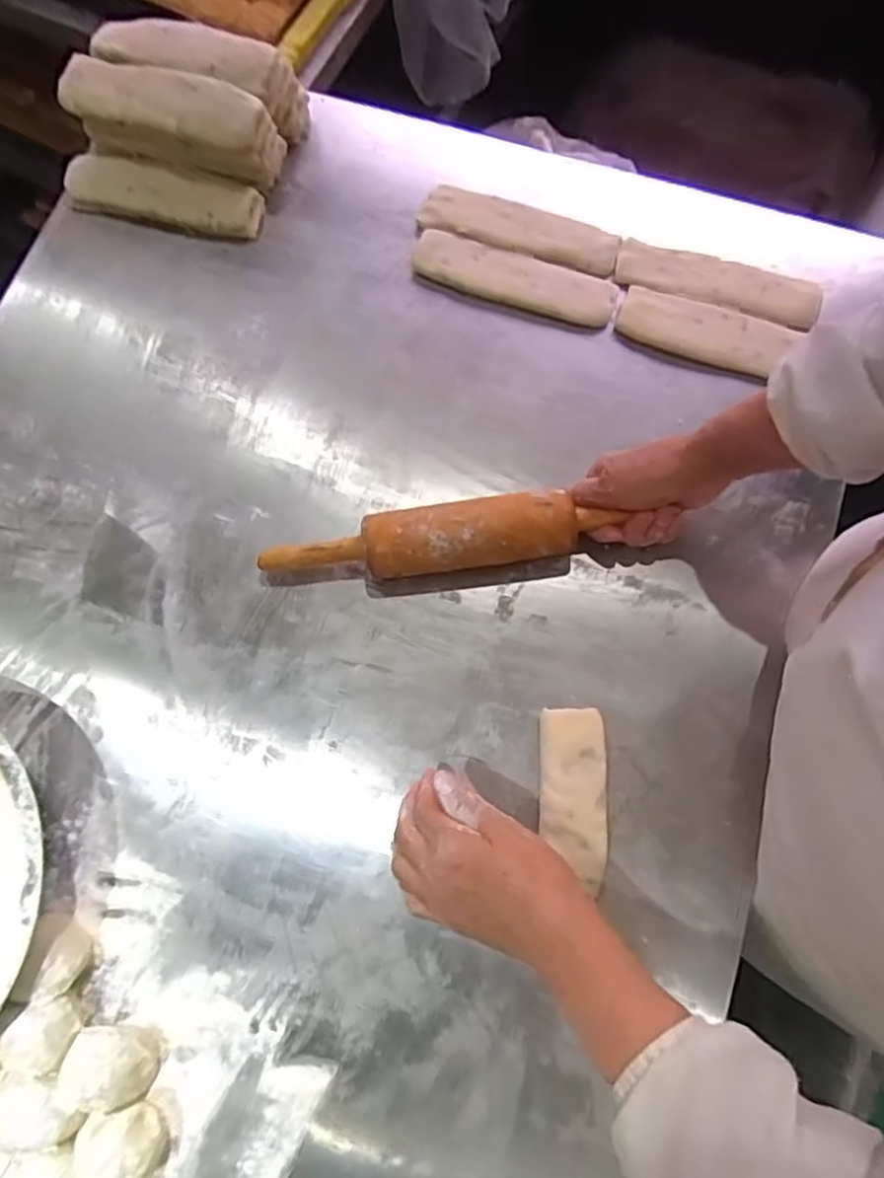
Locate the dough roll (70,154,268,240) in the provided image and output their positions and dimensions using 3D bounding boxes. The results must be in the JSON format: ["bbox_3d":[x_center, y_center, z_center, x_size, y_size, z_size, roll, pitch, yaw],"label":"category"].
[{"bbox_3d":[-0.273,-0.389,0.652,0.198,0.028,0.058,13,77,5],"label":"dough roll"}]

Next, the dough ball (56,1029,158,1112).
[{"bbox_3d":[-0.227,0.328,0.456,0.054,0.048,0.043,22,78,7],"label":"dough ball"}]

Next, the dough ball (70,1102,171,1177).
[{"bbox_3d":[-0.212,0.373,0.444,0.049,0.049,0.052,0,76,2],"label":"dough ball"}]

